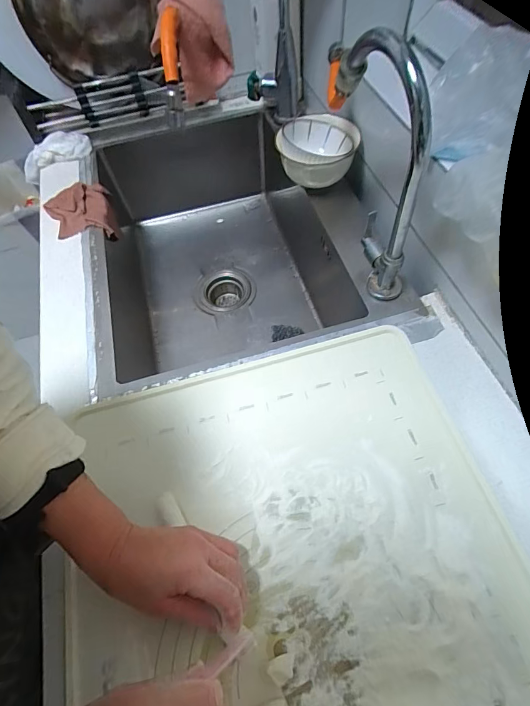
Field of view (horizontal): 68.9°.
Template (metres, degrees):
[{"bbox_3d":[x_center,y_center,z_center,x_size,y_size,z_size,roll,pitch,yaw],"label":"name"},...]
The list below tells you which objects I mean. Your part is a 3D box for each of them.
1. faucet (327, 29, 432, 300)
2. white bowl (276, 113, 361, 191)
[{"bbox_3d":[0.130,-0.227,0.484,0.042,0.262,0.212,-21,60,-9],"label":"faucet"},{"bbox_3d":[0.084,-0.333,0.646,0.123,0.072,0.117,-10,59,-2],"label":"white bowl"}]

